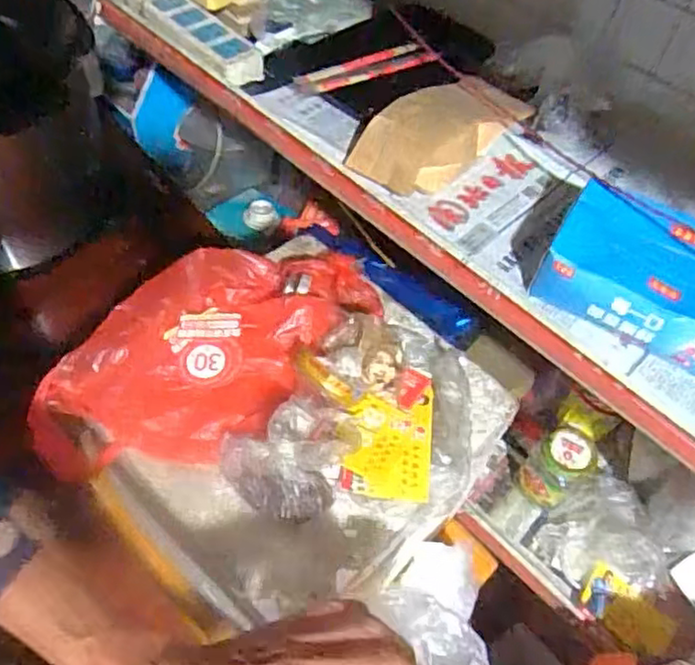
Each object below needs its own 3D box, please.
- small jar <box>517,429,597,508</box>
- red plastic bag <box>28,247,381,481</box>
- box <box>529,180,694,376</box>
[{"bbox_3d":[0.254,0.161,0.791,0.071,0.090,0.062,-36,65,-27],"label":"small jar"},{"bbox_3d":[-0.120,0.013,0.570,0.182,0.046,0.293,30,57,16],"label":"red plastic bag"},{"bbox_3d":[0.265,-0.039,0.550,0.185,0.063,0.120,27,56,14],"label":"box"}]

